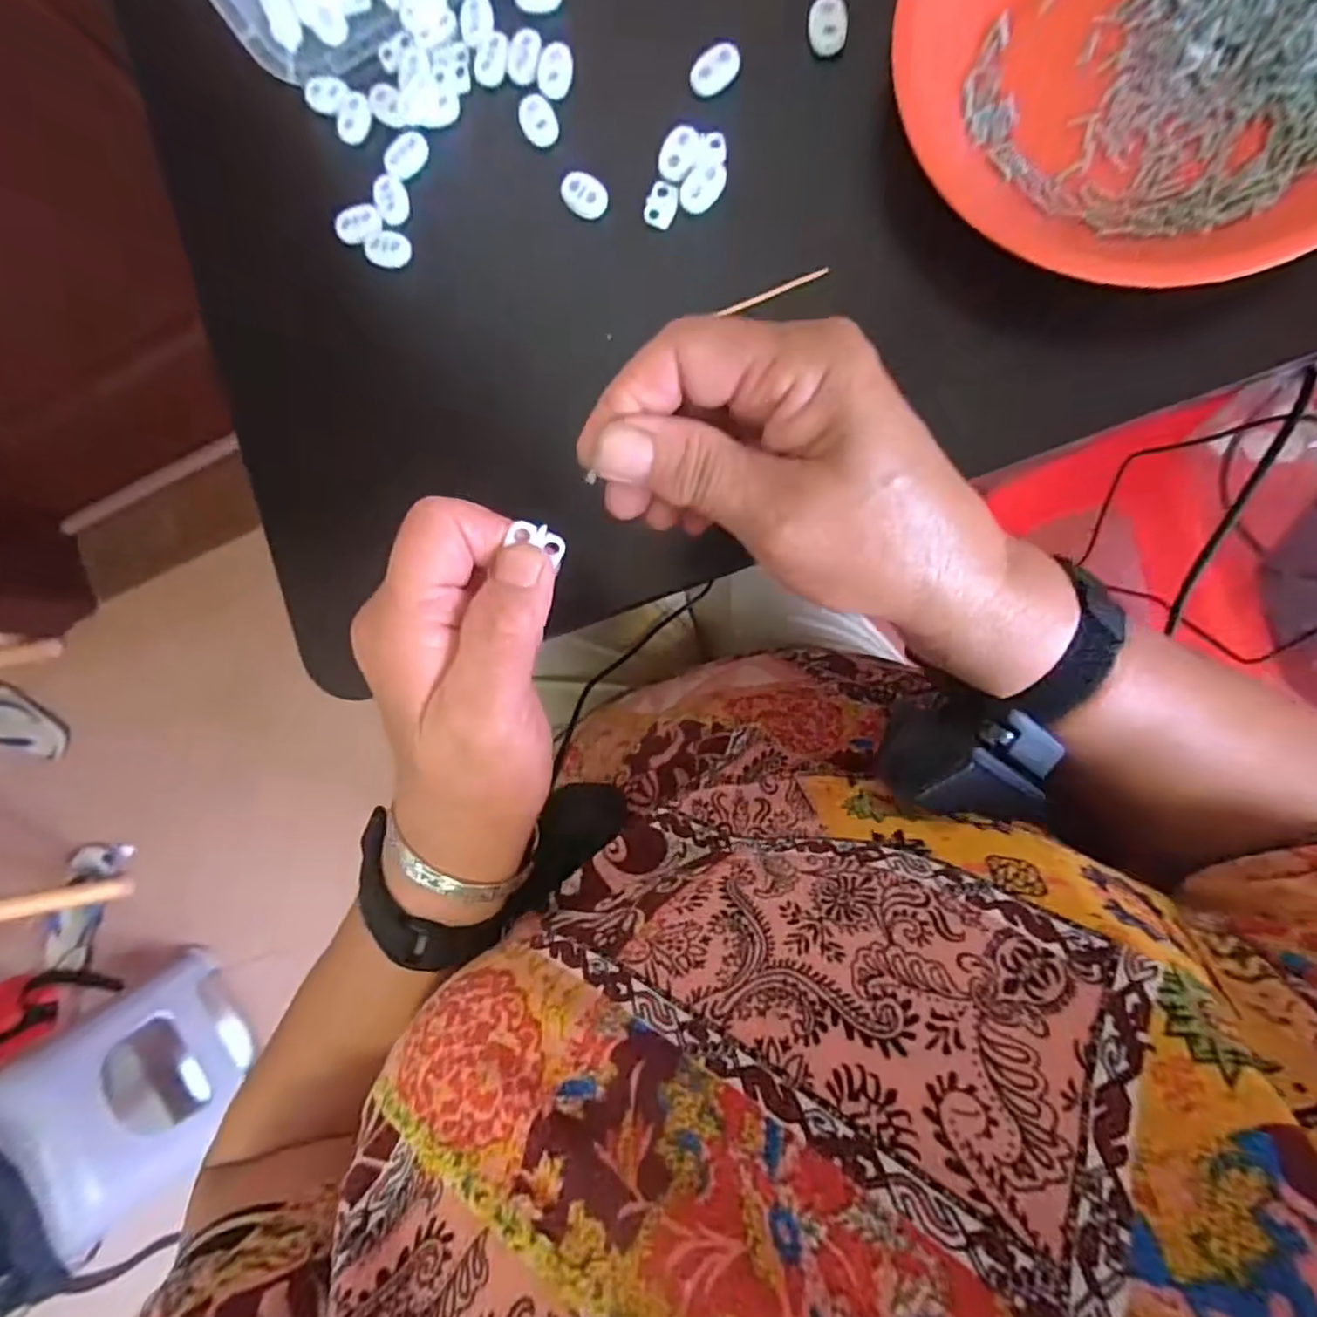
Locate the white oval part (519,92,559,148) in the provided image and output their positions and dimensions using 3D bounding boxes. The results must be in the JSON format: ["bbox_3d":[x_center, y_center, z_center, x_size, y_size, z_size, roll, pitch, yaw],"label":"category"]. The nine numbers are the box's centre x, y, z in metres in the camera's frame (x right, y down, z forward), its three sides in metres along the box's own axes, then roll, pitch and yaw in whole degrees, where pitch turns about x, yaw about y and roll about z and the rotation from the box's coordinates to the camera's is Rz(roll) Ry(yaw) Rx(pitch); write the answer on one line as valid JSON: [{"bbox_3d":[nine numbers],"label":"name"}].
[{"bbox_3d":[-0.055,-0.246,0.305,0.015,0.008,0.020,-32,84,7],"label":"white oval part"}]

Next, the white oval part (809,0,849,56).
[{"bbox_3d":[0.072,-0.267,0.281,0.016,0.004,0.019,4,126,3],"label":"white oval part"}]

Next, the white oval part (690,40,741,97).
[{"bbox_3d":[0.025,-0.257,0.291,0.023,0.007,0.014,-34,84,7],"label":"white oval part"}]

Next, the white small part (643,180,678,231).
[{"bbox_3d":[0.002,-0.201,0.297,0.013,0.005,0.019,20,92,9],"label":"white small part"}]

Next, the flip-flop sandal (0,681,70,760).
[{"bbox_3d":[-1.204,0.120,1.250,0.219,0.036,0.095,16,91,9],"label":"flip-flop sandal"}]

